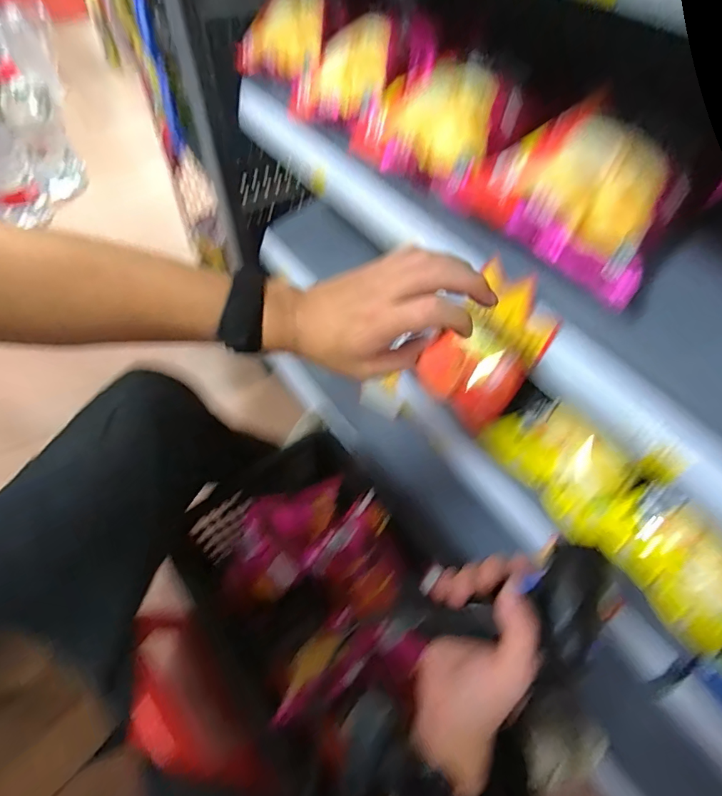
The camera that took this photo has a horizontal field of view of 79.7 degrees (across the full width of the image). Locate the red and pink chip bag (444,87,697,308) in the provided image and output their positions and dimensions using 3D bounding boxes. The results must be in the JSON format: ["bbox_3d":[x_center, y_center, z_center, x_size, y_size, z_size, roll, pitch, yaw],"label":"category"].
[{"bbox_3d":[0.174,-0.170,0.353,0.073,0.088,0.168,-37,65,-24],"label":"red and pink chip bag"}]

